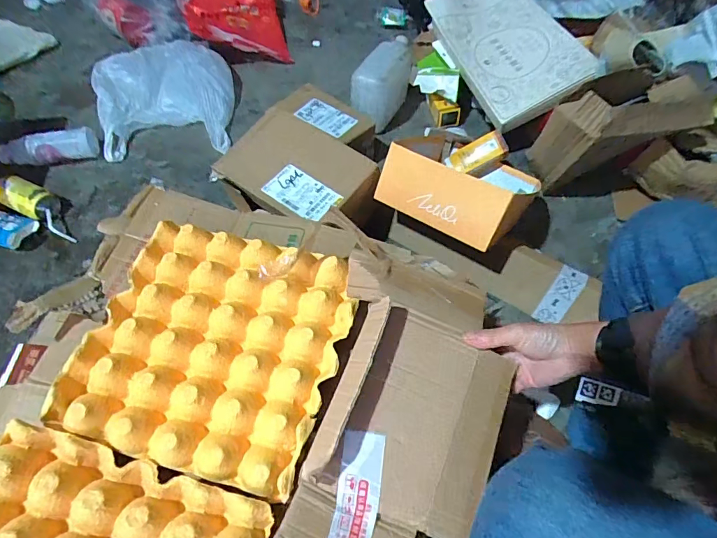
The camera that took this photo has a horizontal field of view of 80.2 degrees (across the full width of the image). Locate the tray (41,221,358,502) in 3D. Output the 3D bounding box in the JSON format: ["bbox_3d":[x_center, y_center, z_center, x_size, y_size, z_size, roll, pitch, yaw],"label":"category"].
[{"bbox_3d":[-0.167,0.084,0.521,0.289,0.064,0.289,14,54,7],"label":"tray"}]

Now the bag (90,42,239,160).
[{"bbox_3d":[-0.505,-0.442,1.096,0.347,0.115,0.361,-7,54,-8],"label":"bag"}]

